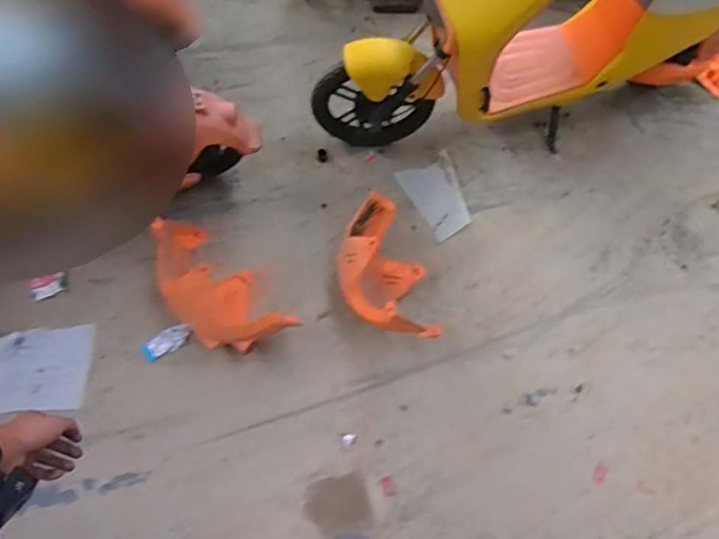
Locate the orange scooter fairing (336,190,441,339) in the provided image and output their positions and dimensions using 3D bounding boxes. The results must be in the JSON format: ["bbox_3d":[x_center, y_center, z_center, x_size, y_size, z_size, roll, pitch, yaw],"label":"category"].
[{"bbox_3d":[0.064,-0.015,1.532,0.241,0.225,0.426,-4,62,-5],"label":"orange scooter fairing"}]

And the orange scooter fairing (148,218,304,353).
[{"bbox_3d":[-0.382,0.052,1.462,0.228,0.228,0.412,-32,67,-18],"label":"orange scooter fairing"}]

